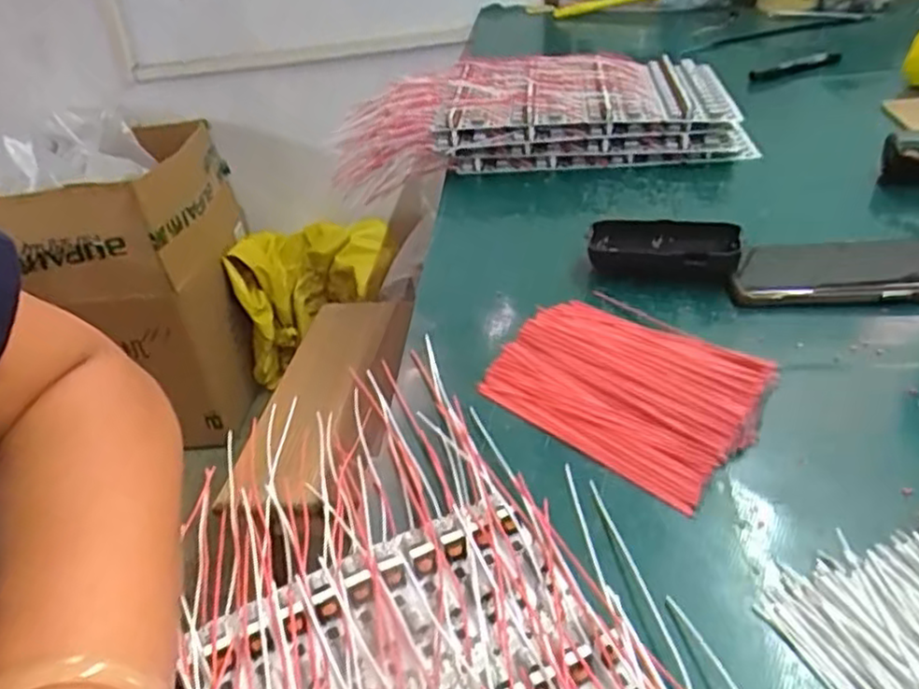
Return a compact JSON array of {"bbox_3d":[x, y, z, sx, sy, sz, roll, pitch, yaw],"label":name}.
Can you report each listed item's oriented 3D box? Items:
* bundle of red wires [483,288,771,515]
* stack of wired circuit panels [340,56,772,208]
[{"bbox_3d":[0.101,0.018,0.424,0.129,0.016,0.150,-32,43,-33],"label":"bundle of red wires"},{"bbox_3d":[0.086,-0.236,0.772,0.425,0.105,0.213,6,37,22],"label":"stack of wired circuit panels"}]

